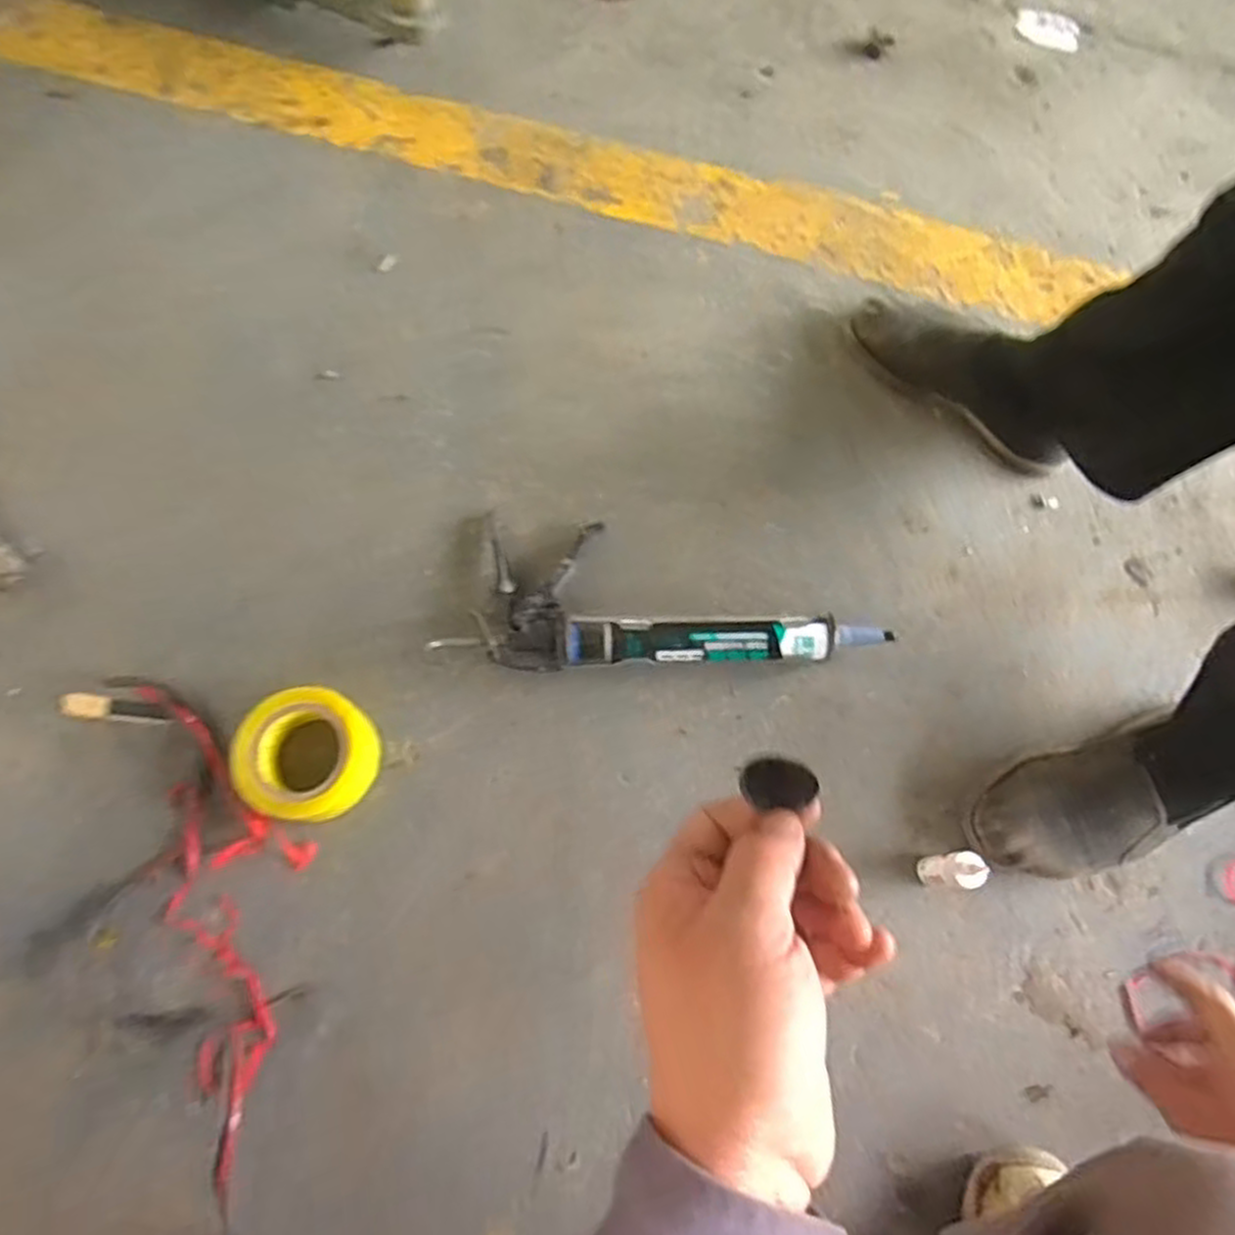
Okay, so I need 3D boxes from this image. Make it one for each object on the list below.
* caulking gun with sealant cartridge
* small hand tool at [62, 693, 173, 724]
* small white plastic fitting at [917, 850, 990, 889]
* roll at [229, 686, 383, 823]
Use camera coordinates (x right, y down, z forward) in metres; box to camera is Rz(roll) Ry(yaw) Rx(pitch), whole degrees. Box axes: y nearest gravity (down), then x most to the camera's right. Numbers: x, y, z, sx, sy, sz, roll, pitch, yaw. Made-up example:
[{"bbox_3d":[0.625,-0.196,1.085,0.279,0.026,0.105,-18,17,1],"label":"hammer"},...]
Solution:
[{"bbox_3d":[0.051,-0.016,0.762,0.407,0.046,0.152,5,73,0],"label":"caulking gun with sealant cartridge"},{"bbox_3d":[-0.480,0.088,0.745,0.105,0.009,0.023,8,73,1],"label":"small hand tool"},{"bbox_3d":[0.290,0.219,0.679,0.026,0.089,0.029,3,73,0],"label":"small white plastic fitting"},{"bbox_3d":[-0.282,0.124,0.707,0.116,0.055,0.114,0,73,-1],"label":"roll"}]

